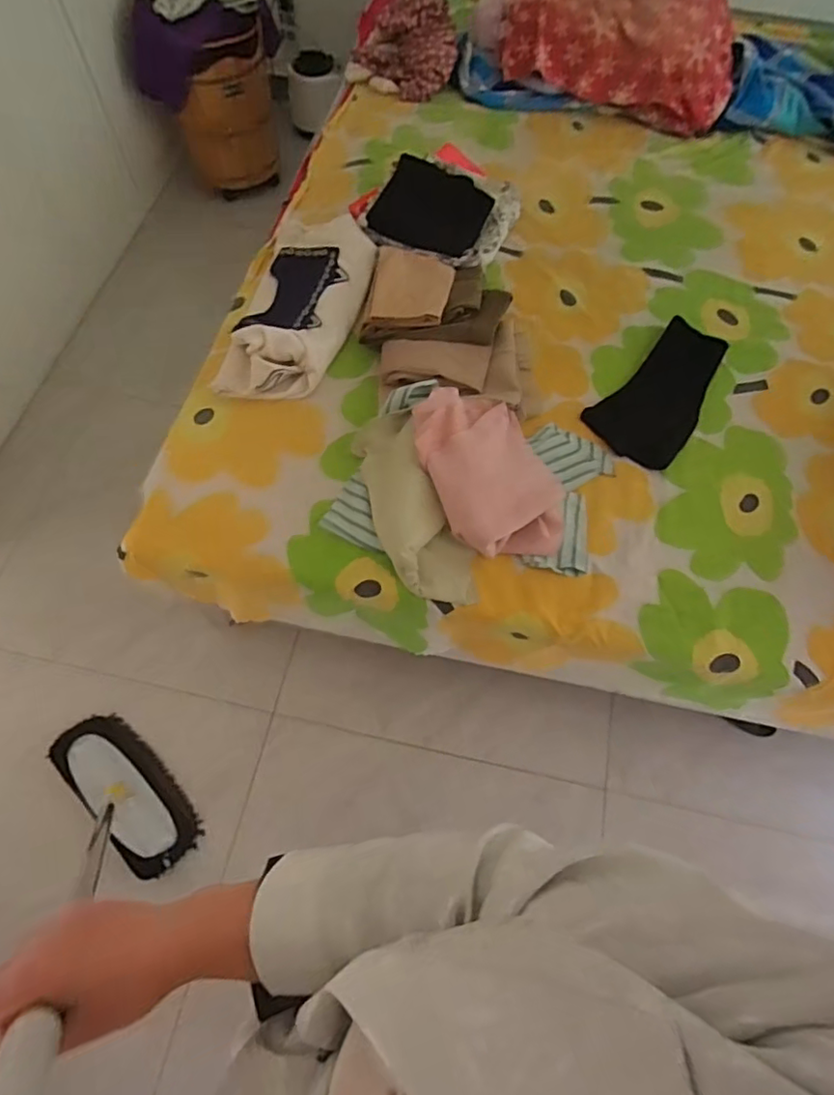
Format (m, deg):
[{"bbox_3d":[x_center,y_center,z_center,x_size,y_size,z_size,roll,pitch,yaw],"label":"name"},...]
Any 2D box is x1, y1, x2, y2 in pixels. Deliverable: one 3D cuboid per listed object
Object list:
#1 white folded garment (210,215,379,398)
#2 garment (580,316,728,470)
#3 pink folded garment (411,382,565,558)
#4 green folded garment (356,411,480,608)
[{"bbox_3d":[-0.246,-0.524,1.240,0.242,0.068,0.505,14,65,4],"label":"white folded garment"},{"bbox_3d":[0.505,-0.325,1.211,0.186,0.053,0.363,35,69,13],"label":"garment"},{"bbox_3d":[0.128,-0.132,1.064,0.224,0.100,0.331,-19,67,-10],"label":"pink folded garment"},{"bbox_3d":[-0.015,-0.077,1.039,0.150,0.062,0.373,-21,68,-11],"label":"green folded garment"}]

